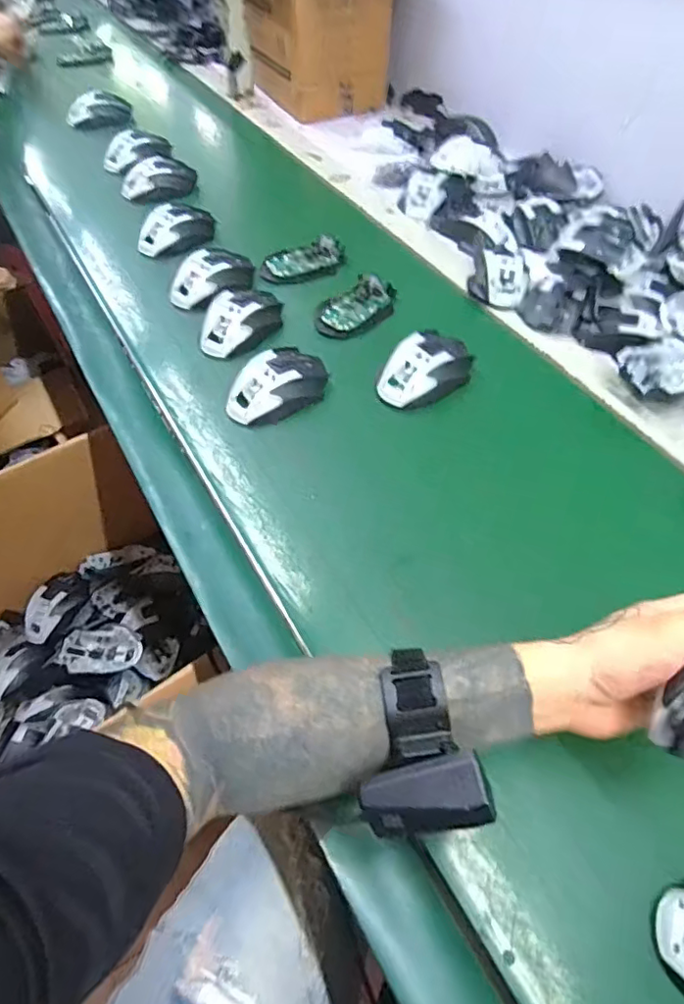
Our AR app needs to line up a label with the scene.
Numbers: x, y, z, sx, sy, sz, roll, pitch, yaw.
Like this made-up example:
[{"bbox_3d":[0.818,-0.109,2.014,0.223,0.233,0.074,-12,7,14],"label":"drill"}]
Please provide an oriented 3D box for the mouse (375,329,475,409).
[{"bbox_3d":[0.089,-0.142,0.615,0.108,0.046,0.065,-38,62,-23],"label":"mouse"}]

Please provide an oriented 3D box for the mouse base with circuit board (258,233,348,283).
[{"bbox_3d":[-0.050,-0.325,0.756,0.119,0.025,0.063,-22,57,-14],"label":"mouse base with circuit board"}]

